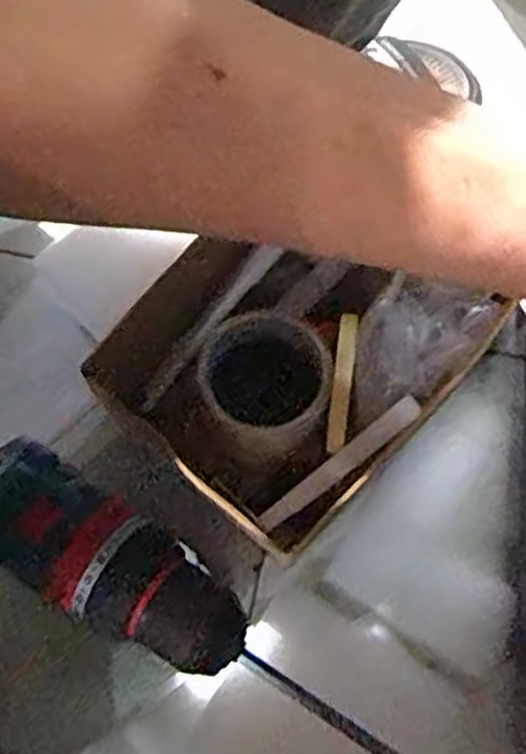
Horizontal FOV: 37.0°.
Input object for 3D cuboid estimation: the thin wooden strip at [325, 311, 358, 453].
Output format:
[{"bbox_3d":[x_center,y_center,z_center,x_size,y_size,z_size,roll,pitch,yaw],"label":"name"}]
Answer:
[{"bbox_3d":[0.053,0.004,0.526,0.013,0.011,0.092,7,95,2],"label":"thin wooden strip"}]

